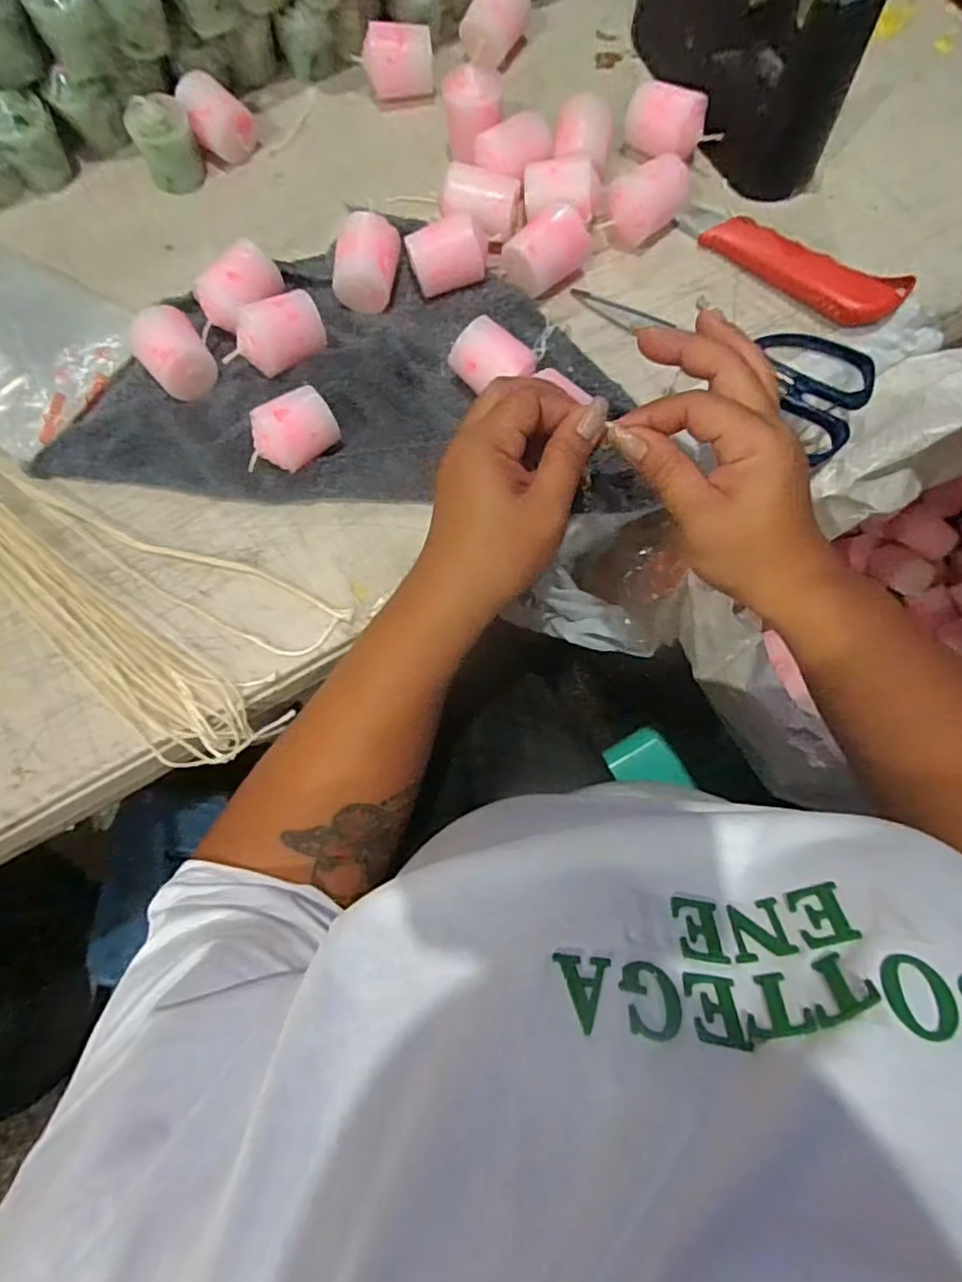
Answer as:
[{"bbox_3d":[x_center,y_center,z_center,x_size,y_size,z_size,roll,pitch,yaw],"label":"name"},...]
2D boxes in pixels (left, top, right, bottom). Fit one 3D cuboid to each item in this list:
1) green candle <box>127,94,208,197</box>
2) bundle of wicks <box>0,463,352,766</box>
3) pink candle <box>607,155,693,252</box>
[{"bbox_3d":[-0.205,-0.326,0.401,0.037,0.043,0.032,-26,78,-4],"label":"green candle"},{"bbox_3d":[-0.324,-0.090,0.336,0.499,0.031,0.109,28,79,8],"label":"bundle of wicks"},{"bbox_3d":[0.103,-0.268,0.376,0.049,0.032,0.032,-32,78,-6],"label":"pink candle"}]

